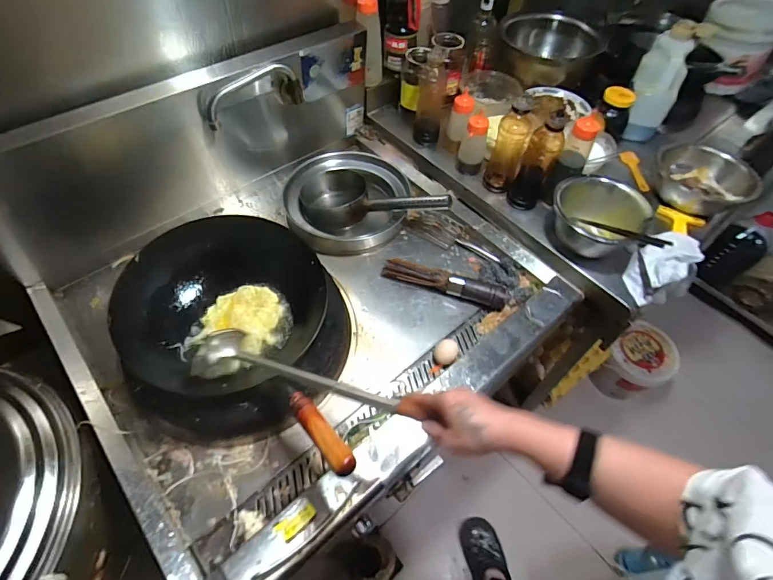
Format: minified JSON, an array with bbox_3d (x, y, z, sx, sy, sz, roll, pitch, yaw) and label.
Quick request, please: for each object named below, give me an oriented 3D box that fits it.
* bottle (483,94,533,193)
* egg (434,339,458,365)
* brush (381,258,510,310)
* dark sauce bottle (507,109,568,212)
[{"bbox_3d":[0.264,-0.313,0.904,0.059,0.225,0.061,6,55,1],"label":"bottle"},{"bbox_3d":[0.117,0.124,0.827,0.042,0.039,0.046,0,55,-3],"label":"egg"},{"bbox_3d":[0.126,-0.018,0.910,0.273,0.045,0.044,17,56,9],"label":"brush"},{"bbox_3d":[0.316,-0.268,0.872,0.066,0.221,0.059,22,57,12],"label":"dark sauce bottle"}]

